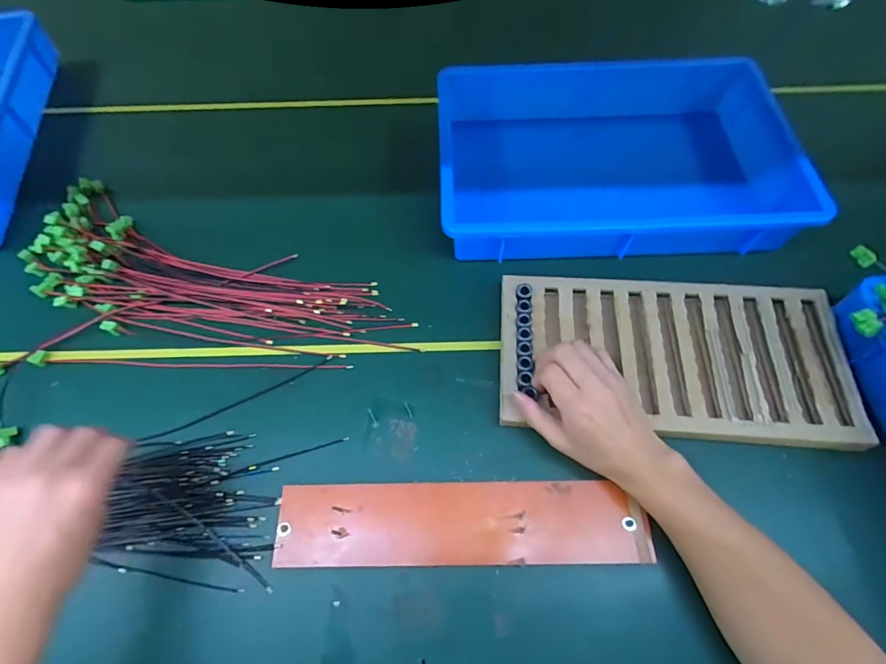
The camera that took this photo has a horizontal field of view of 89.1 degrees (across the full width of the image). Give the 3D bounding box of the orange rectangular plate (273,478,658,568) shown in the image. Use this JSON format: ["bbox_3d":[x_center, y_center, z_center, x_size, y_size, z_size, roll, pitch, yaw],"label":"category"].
[{"bbox_3d":[0.017,0.179,0.426,0.339,0.009,0.074,-1,68,0],"label":"orange rectangular plate"}]

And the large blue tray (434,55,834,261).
[{"bbox_3d":[0.210,-0.223,0.587,0.421,0.106,0.271,3,64,3],"label":"large blue tray"}]

